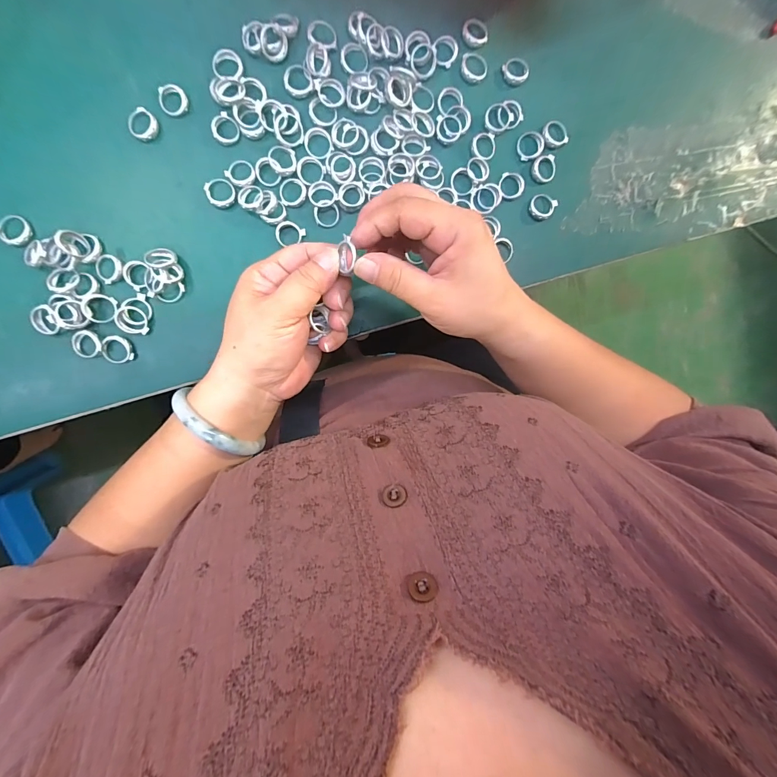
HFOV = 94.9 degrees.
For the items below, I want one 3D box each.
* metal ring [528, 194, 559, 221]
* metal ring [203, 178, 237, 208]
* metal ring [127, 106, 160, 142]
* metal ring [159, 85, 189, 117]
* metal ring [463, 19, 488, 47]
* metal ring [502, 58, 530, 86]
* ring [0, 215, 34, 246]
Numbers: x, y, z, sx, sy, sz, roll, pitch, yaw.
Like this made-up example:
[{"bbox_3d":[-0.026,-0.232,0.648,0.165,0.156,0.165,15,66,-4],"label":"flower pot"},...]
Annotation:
[{"bbox_3d":[0.130,-0.154,0.302,0.021,0.004,0.022,-1,97,-6],"label":"metal ring"},{"bbox_3d":[-0.130,-0.151,0.275,0.022,0.004,0.022,-1,97,-6],"label":"metal ring"},{"bbox_3d":[-0.184,-0.197,0.266,0.021,0.004,0.022,-1,97,-6],"label":"metal ring"},{"bbox_3d":[-0.160,-0.215,0.265,0.020,0.004,0.020,-1,97,-6],"label":"metal ring"},{"bbox_3d":[0.069,-0.282,0.282,0.020,0.004,0.020,-1,97,-6],"label":"metal ring"},{"bbox_3d":[0.103,-0.257,0.287,0.022,0.004,0.020,-1,97,-6],"label":"metal ring"},{"bbox_3d":[-0.278,-0.117,0.264,0.025,0.004,0.023,-11,98,-5],"label":"ring"}]

